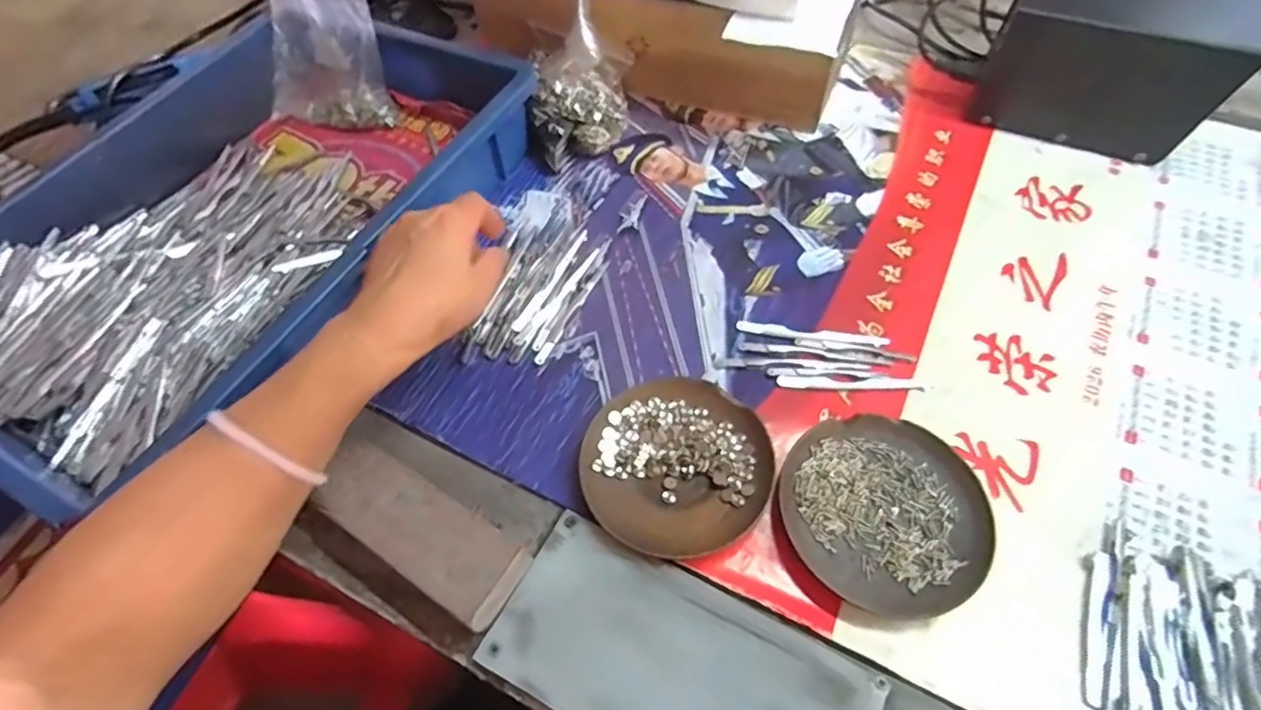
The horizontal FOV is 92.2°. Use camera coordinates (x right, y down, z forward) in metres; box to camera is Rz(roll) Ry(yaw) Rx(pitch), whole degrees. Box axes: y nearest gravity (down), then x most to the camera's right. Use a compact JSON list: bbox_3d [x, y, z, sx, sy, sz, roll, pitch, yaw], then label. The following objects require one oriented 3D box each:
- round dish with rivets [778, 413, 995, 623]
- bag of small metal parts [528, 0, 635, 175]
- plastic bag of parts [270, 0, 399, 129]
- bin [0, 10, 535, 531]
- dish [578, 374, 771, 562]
[{"bbox_3d":[0.150,0.089,0.360,0.114,0.015,0.116,-2,58,3],"label":"round dish with rivets"},{"bbox_3d":[-0.046,-0.229,0.521,0.084,0.099,0.102,-1,58,4],"label":"bag of small metal parts"},{"bbox_3d":[-0.274,-0.288,0.558,0.118,0.141,0.045,16,31,18],"label":"plastic bag of parts"},{"bbox_3d":[-0.294,-0.109,0.472,0.301,0.081,0.429,20,61,16],"label":"bin"},{"bbox_3d":[0.030,0.067,0.380,0.110,0.015,0.115,-2,58,3],"label":"dish"}]

